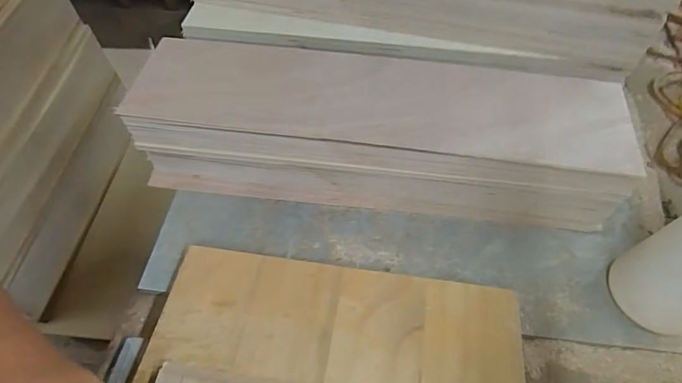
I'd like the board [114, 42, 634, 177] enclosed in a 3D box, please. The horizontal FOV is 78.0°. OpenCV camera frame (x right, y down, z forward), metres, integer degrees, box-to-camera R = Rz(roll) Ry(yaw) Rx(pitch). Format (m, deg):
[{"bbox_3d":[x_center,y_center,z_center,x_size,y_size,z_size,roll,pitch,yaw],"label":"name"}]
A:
[{"bbox_3d":[0.022,-0.074,0.323,0.371,0.015,0.095,8,55,6],"label":"board"}]

